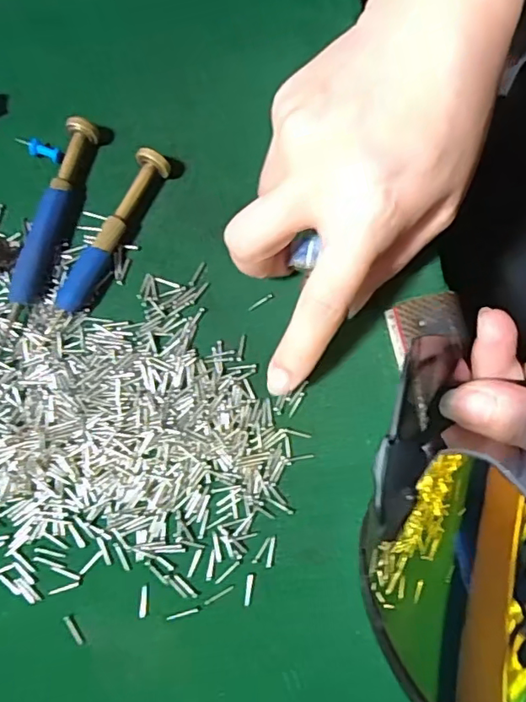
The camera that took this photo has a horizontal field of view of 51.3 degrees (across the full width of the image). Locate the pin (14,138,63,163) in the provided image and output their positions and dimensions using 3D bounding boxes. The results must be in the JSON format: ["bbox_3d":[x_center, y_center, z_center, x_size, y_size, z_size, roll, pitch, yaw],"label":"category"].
[{"bbox_3d":[-0.102,-0.092,0.249,0.023,0.007,0.008,25,79,5],"label":"pin"}]

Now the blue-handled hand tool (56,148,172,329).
[{"bbox_3d":[-0.066,-0.049,0.237,0.013,0.015,0.082,30,80,5],"label":"blue-handled hand tool"}]

